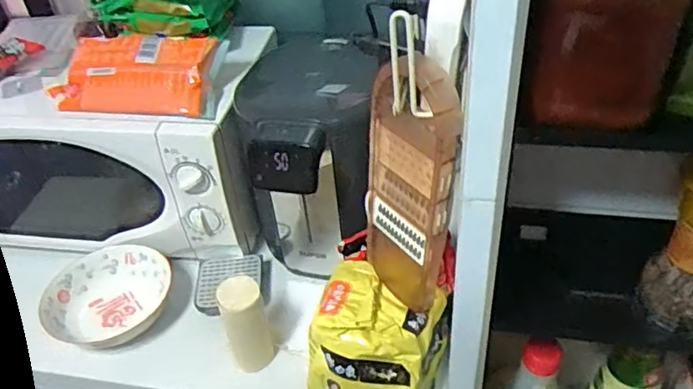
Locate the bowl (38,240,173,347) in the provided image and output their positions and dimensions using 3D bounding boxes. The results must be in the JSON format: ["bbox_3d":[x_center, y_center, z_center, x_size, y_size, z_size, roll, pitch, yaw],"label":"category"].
[{"bbox_3d":[-0.347,0.154,0.865,0.176,0.048,0.169,-11,41,-6],"label":"bowl"}]

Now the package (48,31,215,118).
[{"bbox_3d":[-0.302,-0.170,0.836,0.224,0.065,0.112,4,42,12],"label":"package"}]

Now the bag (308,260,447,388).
[{"bbox_3d":[0.033,0.175,0.684,0.142,0.140,0.153,14,45,21],"label":"bag"}]

